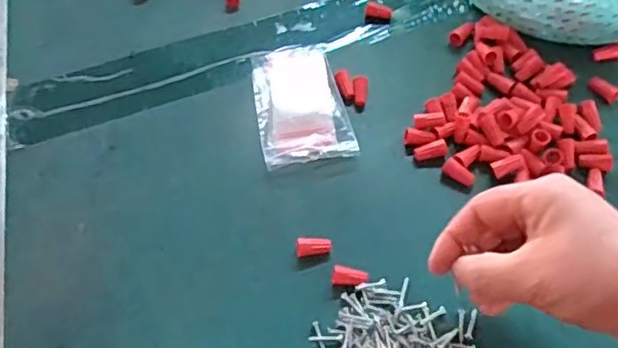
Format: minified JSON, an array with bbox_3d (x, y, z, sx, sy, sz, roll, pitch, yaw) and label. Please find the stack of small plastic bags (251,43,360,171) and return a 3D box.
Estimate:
[{"bbox_3d":[-0.008,-0.054,0.483,0.065,0.007,0.107,-12,60,-7],"label":"stack of small plastic bags"}]

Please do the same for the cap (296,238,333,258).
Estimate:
[{"bbox_3d":[0.004,0.048,0.421,0.023,0.009,0.011,-6,60,-4],"label":"cap"}]

